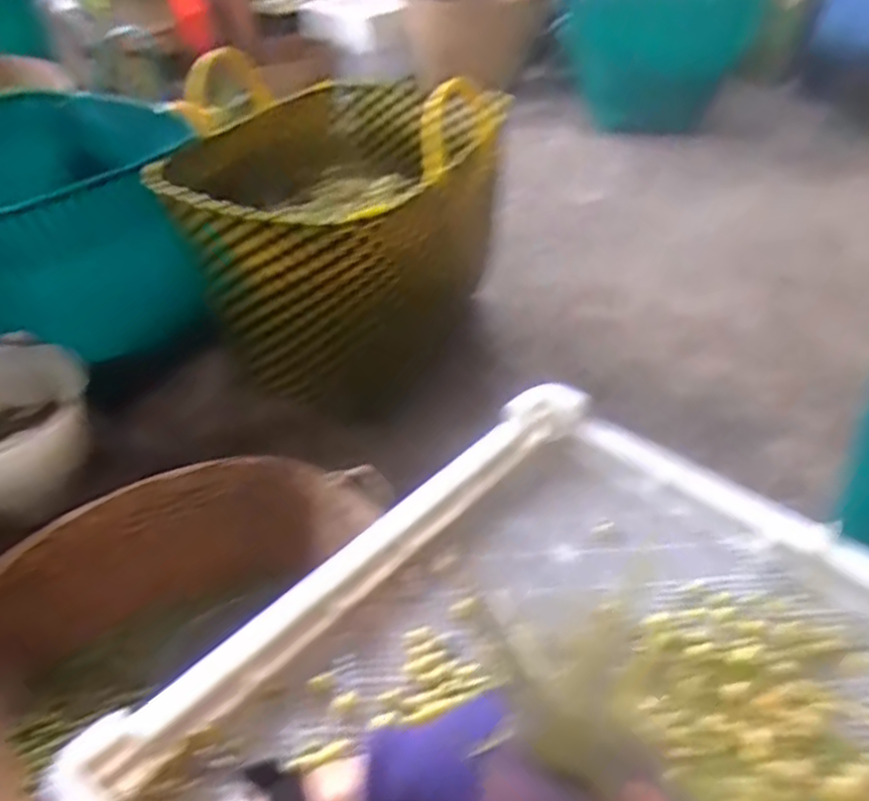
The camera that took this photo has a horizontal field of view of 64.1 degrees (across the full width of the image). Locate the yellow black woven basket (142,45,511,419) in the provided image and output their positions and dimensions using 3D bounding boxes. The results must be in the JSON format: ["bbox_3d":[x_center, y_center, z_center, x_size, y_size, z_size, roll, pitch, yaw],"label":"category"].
[{"bbox_3d":[-0.176,-0.334,1.333,0.543,0.434,0.639,-4,38,-1],"label":"yellow black woven basket"}]

